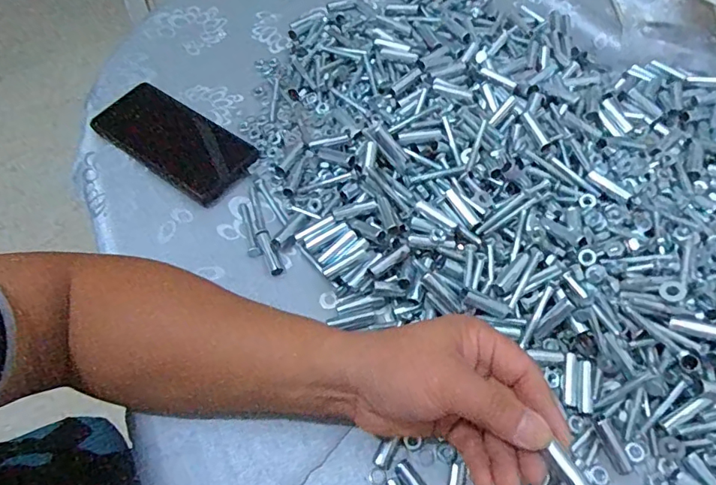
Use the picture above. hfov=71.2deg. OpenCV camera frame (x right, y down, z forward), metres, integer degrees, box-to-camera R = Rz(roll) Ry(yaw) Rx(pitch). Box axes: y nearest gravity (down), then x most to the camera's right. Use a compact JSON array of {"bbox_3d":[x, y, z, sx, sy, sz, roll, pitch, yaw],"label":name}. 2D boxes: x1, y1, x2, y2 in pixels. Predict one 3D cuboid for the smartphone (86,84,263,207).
[{"bbox_3d":[-0.177,-0.101,0.492,0.163,0.012,0.077,32,65,17],"label":"smartphone"}]

